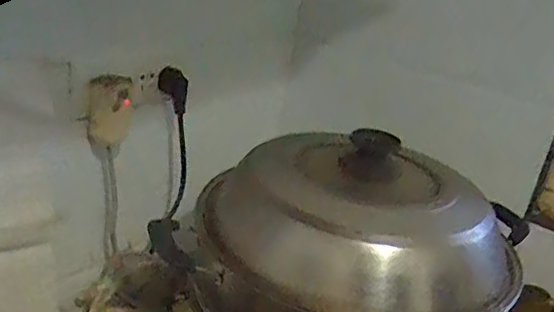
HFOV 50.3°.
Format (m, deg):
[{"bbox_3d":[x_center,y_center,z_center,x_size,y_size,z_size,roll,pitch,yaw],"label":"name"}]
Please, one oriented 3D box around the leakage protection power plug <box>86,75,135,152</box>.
[{"bbox_3d":[-0.207,-0.053,0.732,0.054,0.094,0.041,1,22,-15],"label":"leakage protection power plug"}]

